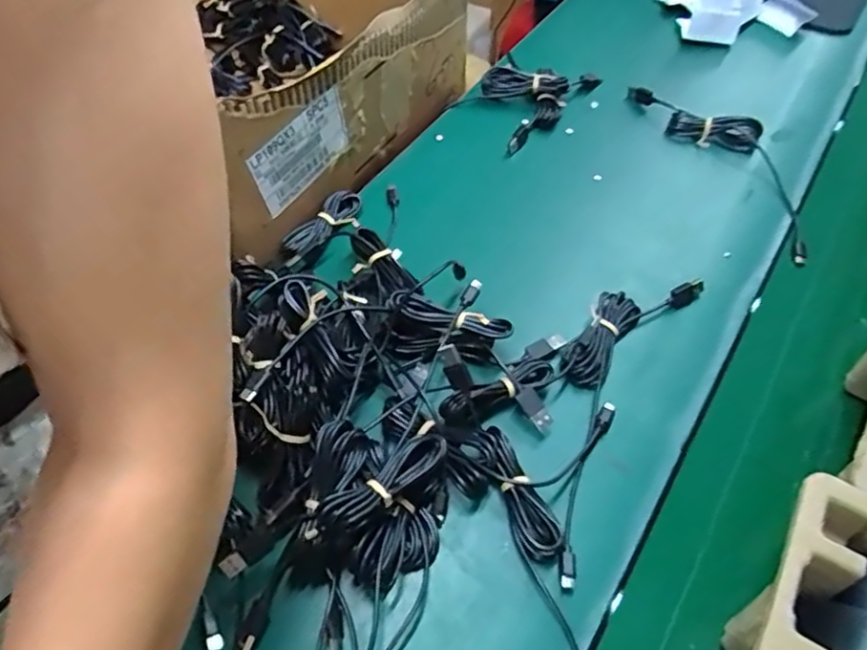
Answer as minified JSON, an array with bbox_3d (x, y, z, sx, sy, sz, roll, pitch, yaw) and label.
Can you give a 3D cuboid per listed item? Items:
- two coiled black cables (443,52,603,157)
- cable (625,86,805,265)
[{"bbox_3d":[0.095,-0.250,0.679,0.152,0.037,0.114,-38,62,-24],"label":"two coiled black cables"},{"bbox_3d":[0.297,-0.171,0.625,0.070,0.031,0.259,-20,62,-13],"label":"cable"}]

